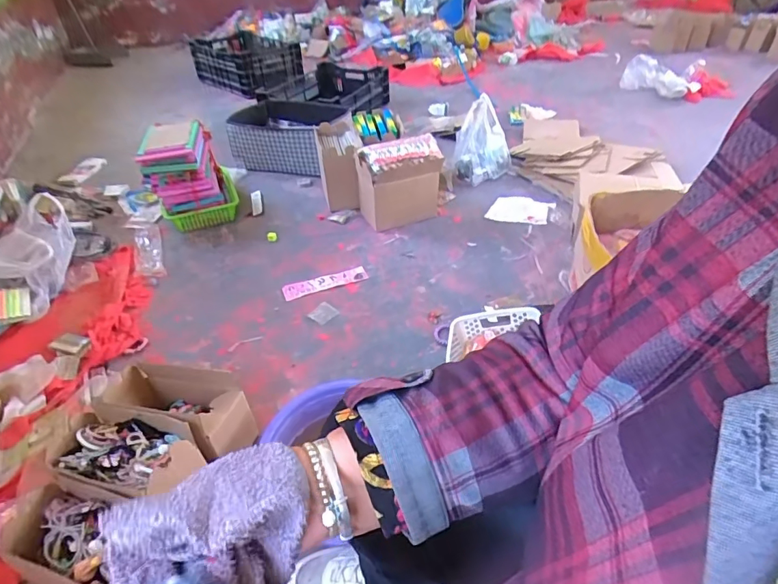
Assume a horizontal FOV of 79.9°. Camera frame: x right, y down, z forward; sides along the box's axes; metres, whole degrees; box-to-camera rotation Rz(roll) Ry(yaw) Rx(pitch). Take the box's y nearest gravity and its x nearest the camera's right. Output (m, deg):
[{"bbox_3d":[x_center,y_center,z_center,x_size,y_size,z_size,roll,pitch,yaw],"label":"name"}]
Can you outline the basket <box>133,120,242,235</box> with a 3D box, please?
[{"bbox_3d":[-0.679,-0.406,1.590,0.259,0.275,0.322,-14,39,-16],"label":"basket"}]

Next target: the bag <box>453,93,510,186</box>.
[{"bbox_3d":[0.355,-0.563,1.729,0.200,0.241,0.139,-23,44,-24],"label":"bag"}]

